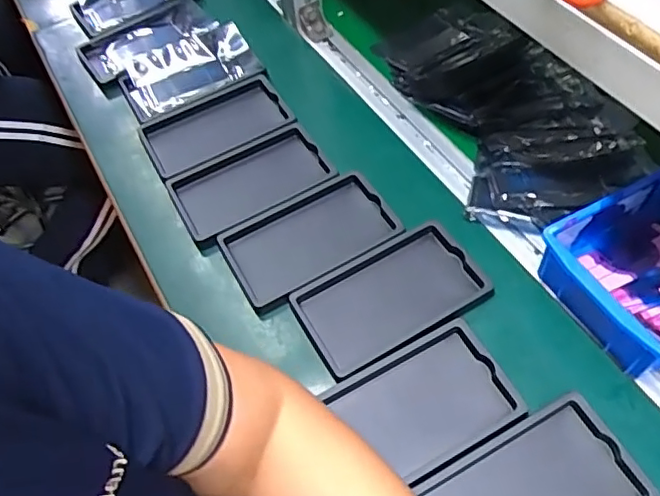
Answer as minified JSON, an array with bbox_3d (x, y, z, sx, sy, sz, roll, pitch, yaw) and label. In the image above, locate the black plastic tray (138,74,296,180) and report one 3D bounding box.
[{"bbox_3d":[-0.127,-0.139,0.658,0.161,0.019,0.100,-30,60,-14],"label":"black plastic tray"}]

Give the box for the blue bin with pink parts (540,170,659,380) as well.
[{"bbox_3d":[0.288,0.008,0.491,0.192,0.062,0.126,-26,60,-12],"label":"blue bin with pink parts"}]

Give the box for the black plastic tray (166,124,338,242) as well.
[{"bbox_3d":[-0.081,-0.067,0.612,0.157,0.023,0.092,-29,60,-13],"label":"black plastic tray"}]

